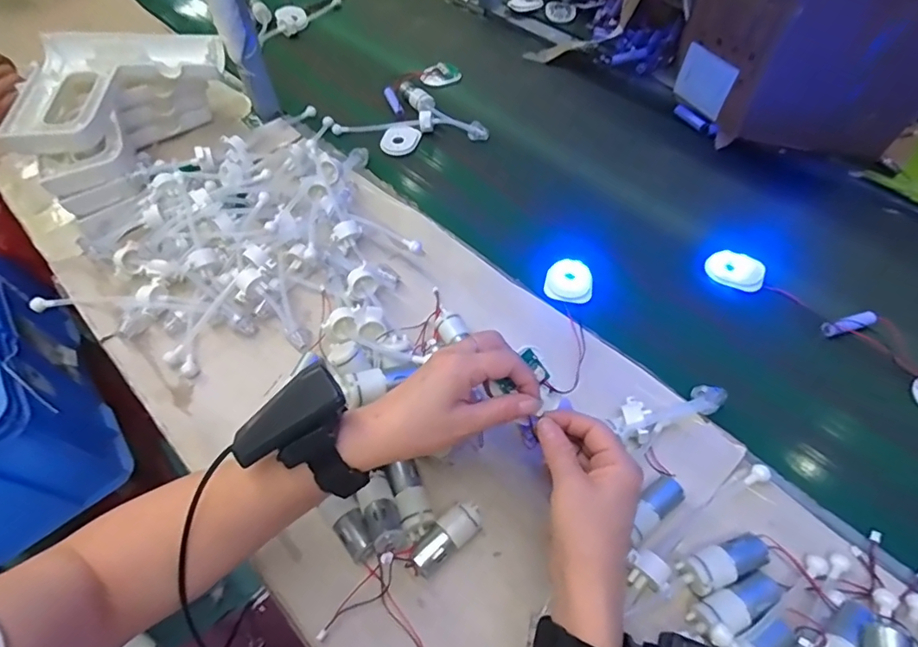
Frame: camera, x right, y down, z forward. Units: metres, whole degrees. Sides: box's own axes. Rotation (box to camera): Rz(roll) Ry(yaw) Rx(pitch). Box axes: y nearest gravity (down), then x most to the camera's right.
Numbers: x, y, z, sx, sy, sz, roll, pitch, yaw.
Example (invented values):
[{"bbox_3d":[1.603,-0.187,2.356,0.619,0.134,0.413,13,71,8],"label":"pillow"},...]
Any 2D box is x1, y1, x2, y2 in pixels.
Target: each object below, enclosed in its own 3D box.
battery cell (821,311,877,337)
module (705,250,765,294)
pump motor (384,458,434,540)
[{"bbox_3d":[0.384,0.000,0.509,0.049,0.011,0.016,-12,56,-7],"label":"battery cell"},{"bbox_3d":[0.297,-0.057,0.555,0.044,0.014,0.058,-36,63,-20],"label":"module"},{"bbox_3d":[-0.038,0.140,0.413,0.025,0.028,0.057,-19,58,-10],"label":"pump motor"}]

